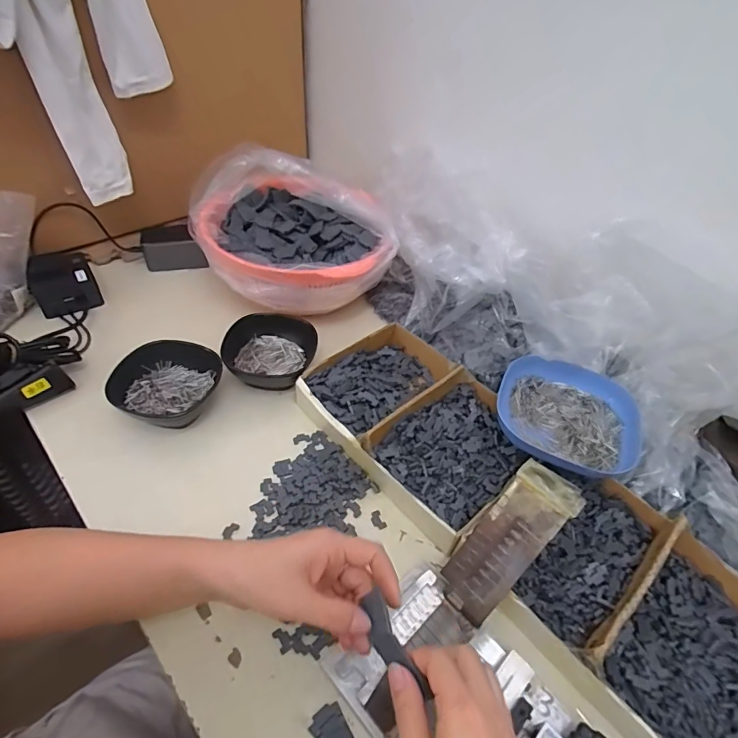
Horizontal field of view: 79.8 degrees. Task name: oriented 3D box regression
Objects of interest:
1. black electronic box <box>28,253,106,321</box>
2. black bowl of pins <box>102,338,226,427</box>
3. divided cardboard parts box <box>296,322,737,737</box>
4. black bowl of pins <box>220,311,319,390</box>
[{"bbox_3d":[-0.419,-0.118,0.607,0.075,0.056,0.072,-21,52,-26],"label":"black electronic box"},{"bbox_3d":[-0.222,0.021,0.499,0.101,0.053,0.108,4,45,-4],"label":"black bowl of pins"},{"bbox_3d":[0.141,0.120,0.435,0.197,0.055,0.487,-31,57,-32],"label":"divided cardboard parts box"},{"bbox_3d":[-0.121,-0.019,0.548,0.111,0.046,0.117,4,45,-4],"label":"black bowl of pins"}]

